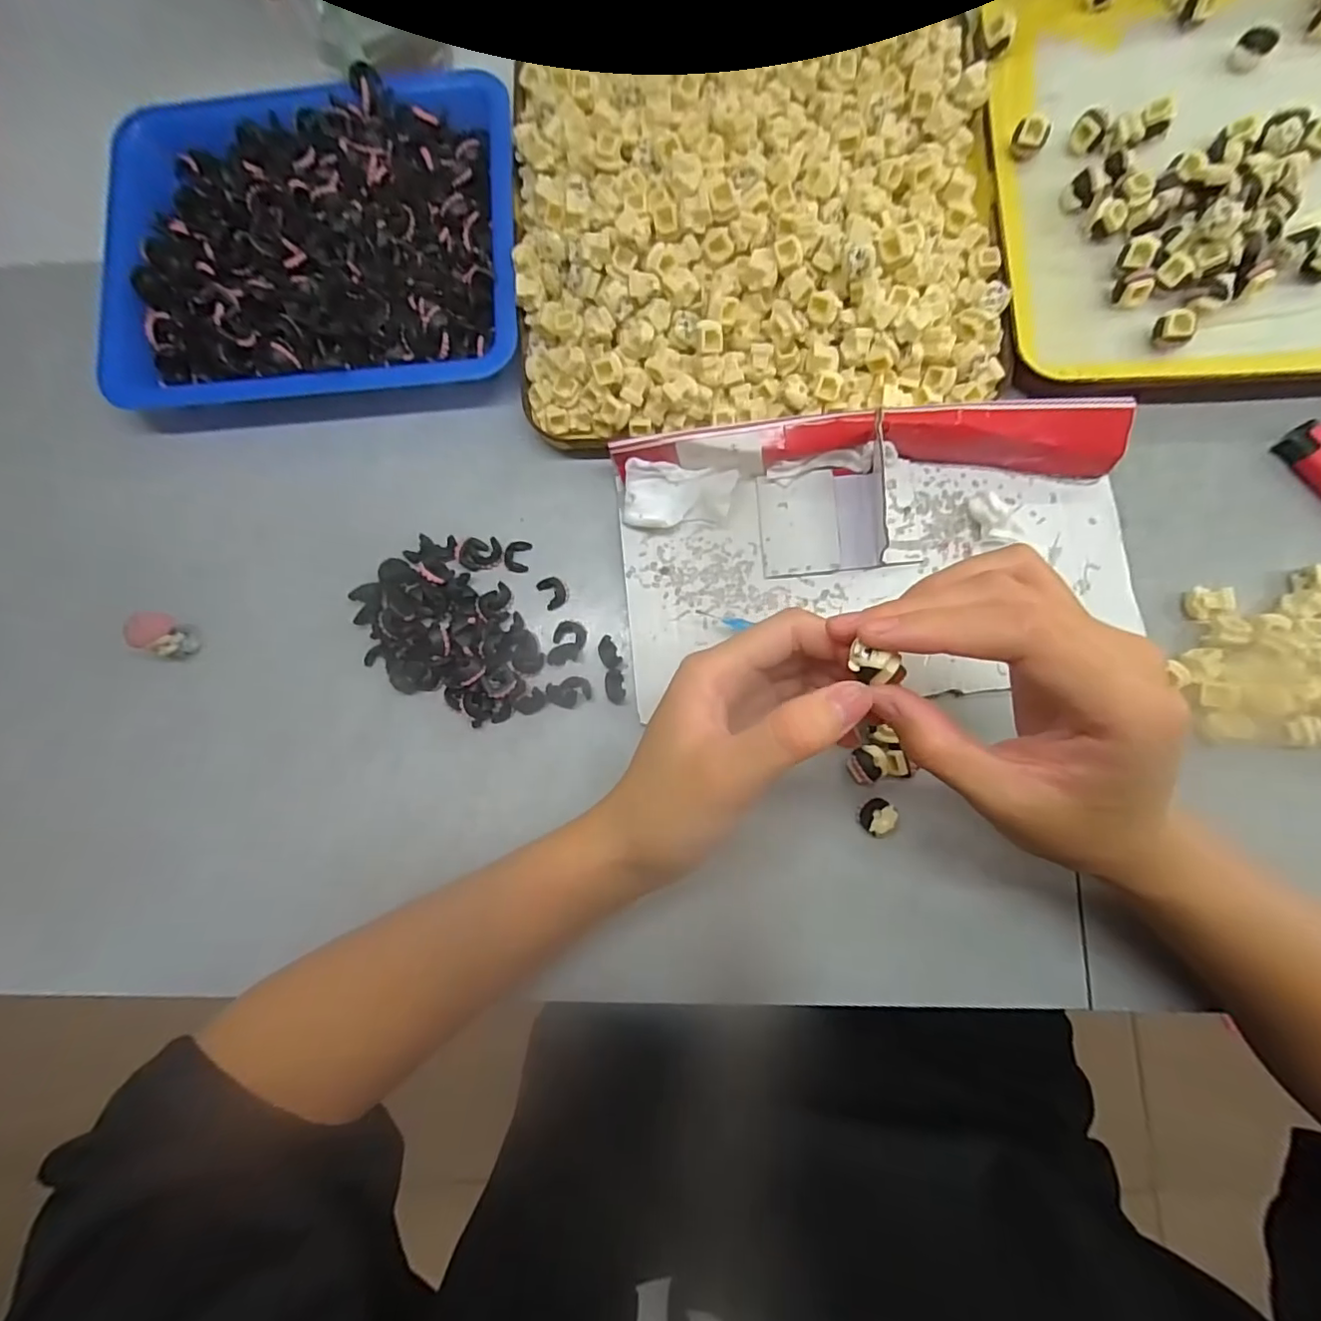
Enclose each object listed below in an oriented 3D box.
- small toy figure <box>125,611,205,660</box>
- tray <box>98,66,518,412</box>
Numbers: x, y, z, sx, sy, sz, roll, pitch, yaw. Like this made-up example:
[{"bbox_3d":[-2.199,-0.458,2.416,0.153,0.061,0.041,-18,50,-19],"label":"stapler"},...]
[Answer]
[{"bbox_3d":[-0.246,-0.012,0.281,0.013,0.029,0.021,1,85,4],"label":"small toy figure"},{"bbox_3d":[-0.184,-0.222,0.299,0.216,0.042,0.180,-4,84,4],"label":"tray"}]

